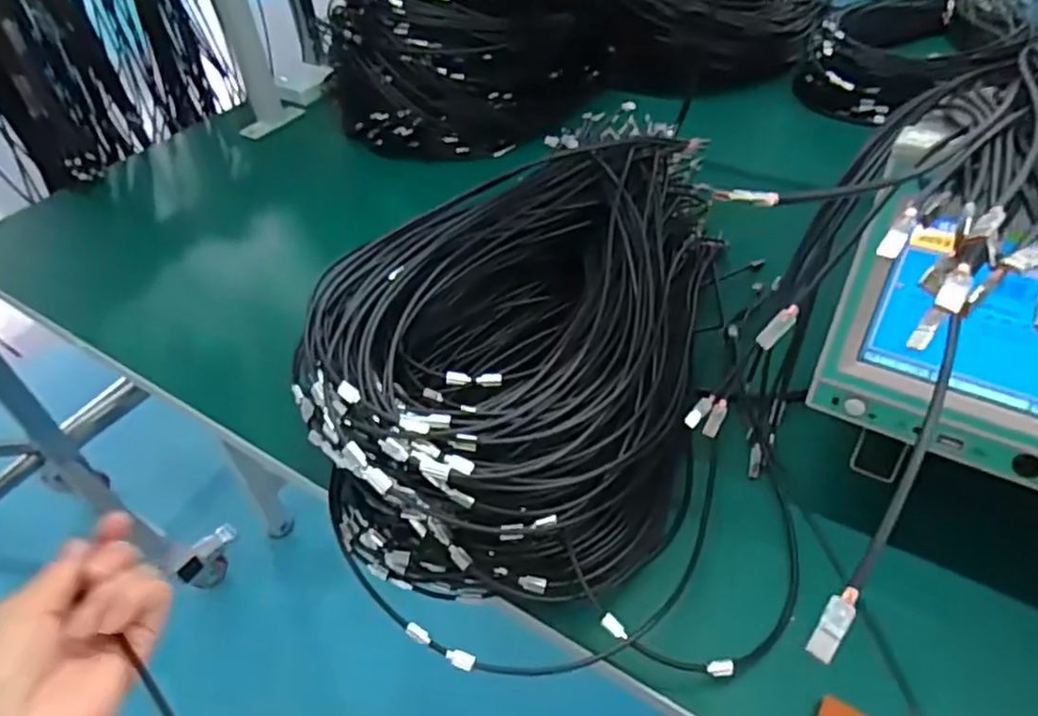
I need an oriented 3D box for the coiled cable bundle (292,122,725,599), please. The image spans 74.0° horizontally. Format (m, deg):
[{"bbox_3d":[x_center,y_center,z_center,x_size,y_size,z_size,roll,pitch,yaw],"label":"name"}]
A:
[{"bbox_3d":[0.013,-0.040,0.550,0.256,0.135,0.433,6,45,13],"label":"coiled cable bundle"}]

